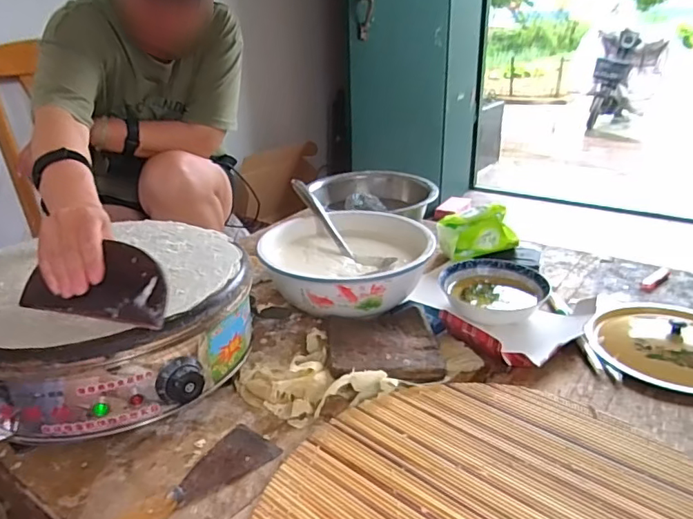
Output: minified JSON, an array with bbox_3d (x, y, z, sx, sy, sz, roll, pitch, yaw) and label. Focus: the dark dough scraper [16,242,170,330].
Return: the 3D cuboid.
[{"bbox_3d":[-0.276,0.023,0.580,0.176,0.085,0.011,7,-14,15],"label":"dark dough scraper"}]

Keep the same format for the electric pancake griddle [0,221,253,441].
[{"bbox_3d":[-0.306,0.073,0.689,0.345,0.134,0.323,-10,24,-14],"label":"electric pancake griddle"}]

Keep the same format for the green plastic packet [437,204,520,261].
[{"bbox_3d":[0.251,-0.057,0.998,0.144,0.073,0.076,1,23,9],"label":"green plastic packet"}]

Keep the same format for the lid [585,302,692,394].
[{"bbox_3d":[0.458,0.106,0.724,0.218,0.032,0.217,13,28,34],"label":"lid"}]

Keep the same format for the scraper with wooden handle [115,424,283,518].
[{"bbox_3d":[-0.157,0.229,0.535,0.070,0.029,0.196,13,28,33],"label":"scraper with wooden handle"}]

